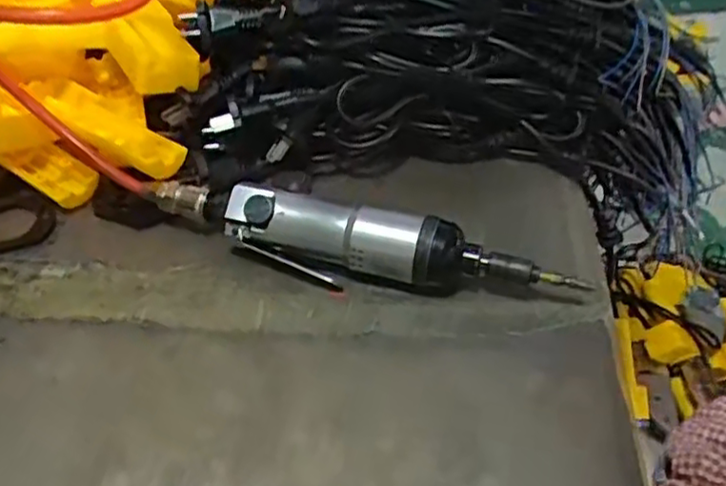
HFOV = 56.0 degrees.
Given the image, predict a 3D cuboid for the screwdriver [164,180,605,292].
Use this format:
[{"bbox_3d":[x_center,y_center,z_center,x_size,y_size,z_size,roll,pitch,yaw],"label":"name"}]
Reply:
[{"bbox_3d":[-0.007,0.001,0.410,0.271,0.039,0.044,15,47,14],"label":"screwdriver"}]

